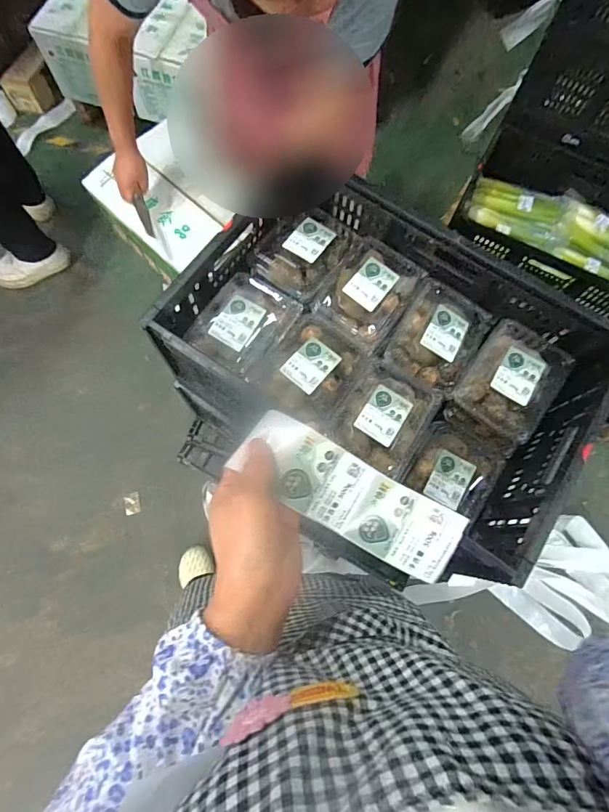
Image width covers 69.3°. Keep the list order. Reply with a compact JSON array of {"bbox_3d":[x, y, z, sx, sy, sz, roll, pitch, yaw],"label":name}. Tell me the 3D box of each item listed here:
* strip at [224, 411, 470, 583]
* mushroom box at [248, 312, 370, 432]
[{"bbox_3d":[0.034,0.074,0.355,0.176,0.038,0.069,33,75,1],"label":"strip"},{"bbox_3d":[0.010,-0.059,0.685,0.133,0.047,0.178,30,74,8],"label":"mushroom box"}]

